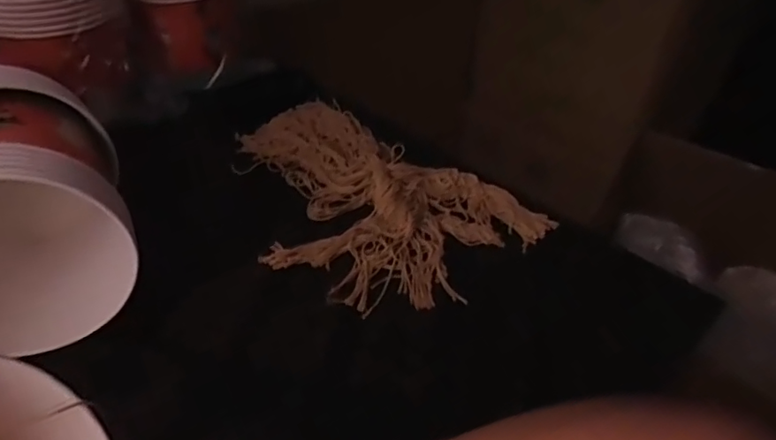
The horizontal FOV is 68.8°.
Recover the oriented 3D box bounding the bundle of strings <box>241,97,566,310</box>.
[{"bbox_3d":[-0.040,-0.027,0.605,0.354,0.029,0.217,28,47,27],"label":"bundle of strings"}]

